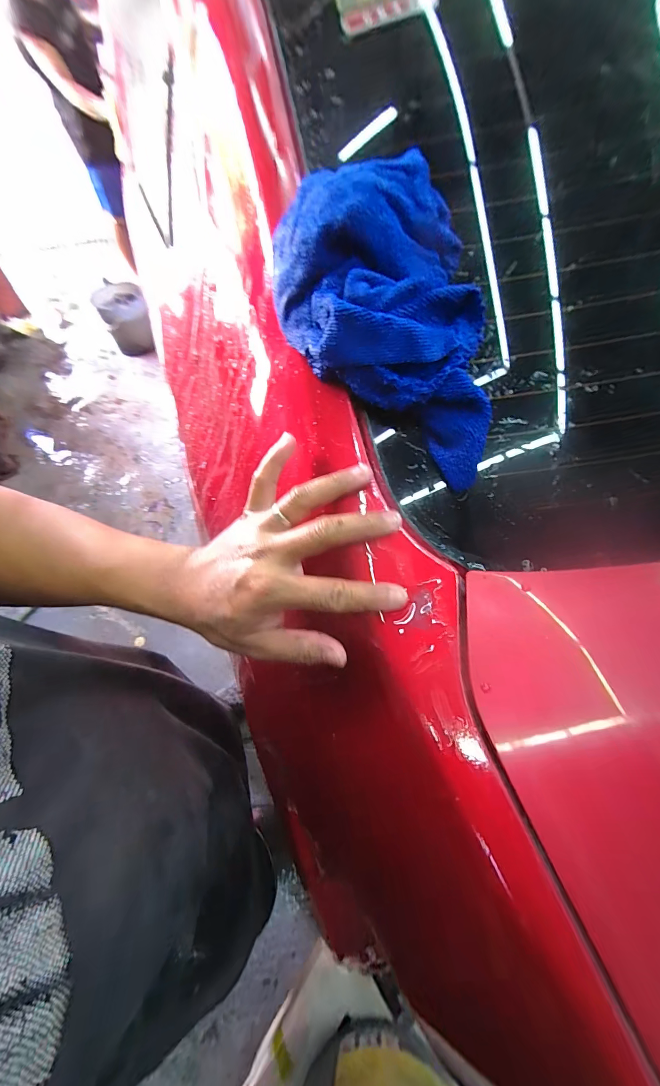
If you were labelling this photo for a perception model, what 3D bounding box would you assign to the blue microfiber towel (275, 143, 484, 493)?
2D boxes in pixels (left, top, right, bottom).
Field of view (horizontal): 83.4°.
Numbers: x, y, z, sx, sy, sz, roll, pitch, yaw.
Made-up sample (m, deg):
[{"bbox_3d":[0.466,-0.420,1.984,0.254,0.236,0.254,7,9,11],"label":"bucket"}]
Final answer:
[{"bbox_3d":[0.031,-0.151,0.254,0.135,0.063,0.227,-7,84,-2],"label":"blue microfiber towel"}]

